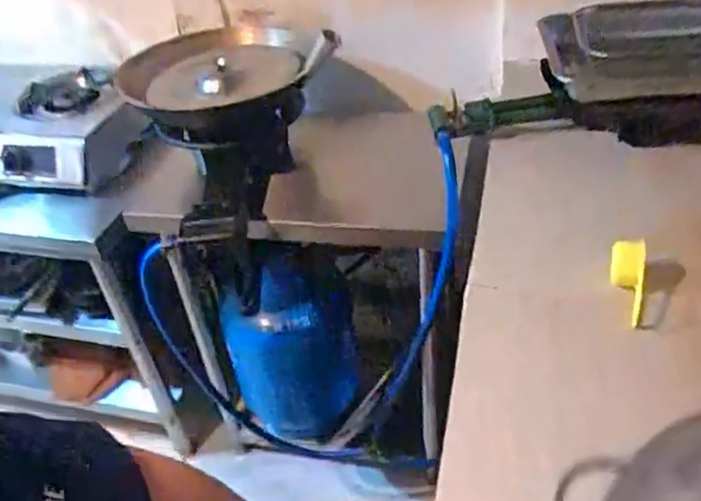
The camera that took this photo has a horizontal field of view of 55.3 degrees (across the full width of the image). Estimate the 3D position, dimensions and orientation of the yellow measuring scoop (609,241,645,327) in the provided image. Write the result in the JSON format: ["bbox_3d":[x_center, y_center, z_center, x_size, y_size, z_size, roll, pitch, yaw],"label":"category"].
[{"bbox_3d":[0.320,0.041,0.765,0.038,0.037,0.107,1,58,10],"label":"yellow measuring scoop"}]

